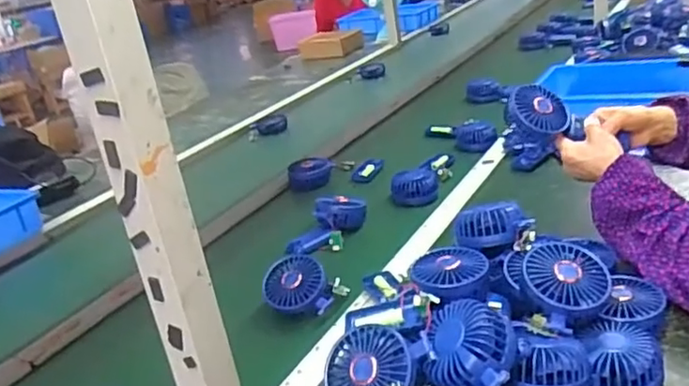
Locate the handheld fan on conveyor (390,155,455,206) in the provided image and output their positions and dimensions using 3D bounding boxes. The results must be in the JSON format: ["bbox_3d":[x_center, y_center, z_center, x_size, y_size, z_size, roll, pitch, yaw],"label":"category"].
[{"bbox_3d":[0.154,-0.038,1.196,0.080,0.041,0.210,3,26,28],"label":"handheld fan on conveyor"}]

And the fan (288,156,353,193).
[{"bbox_3d":[-0.047,-0.047,1.276,0.135,0.052,0.079,-12,23,-6],"label":"fan"}]

